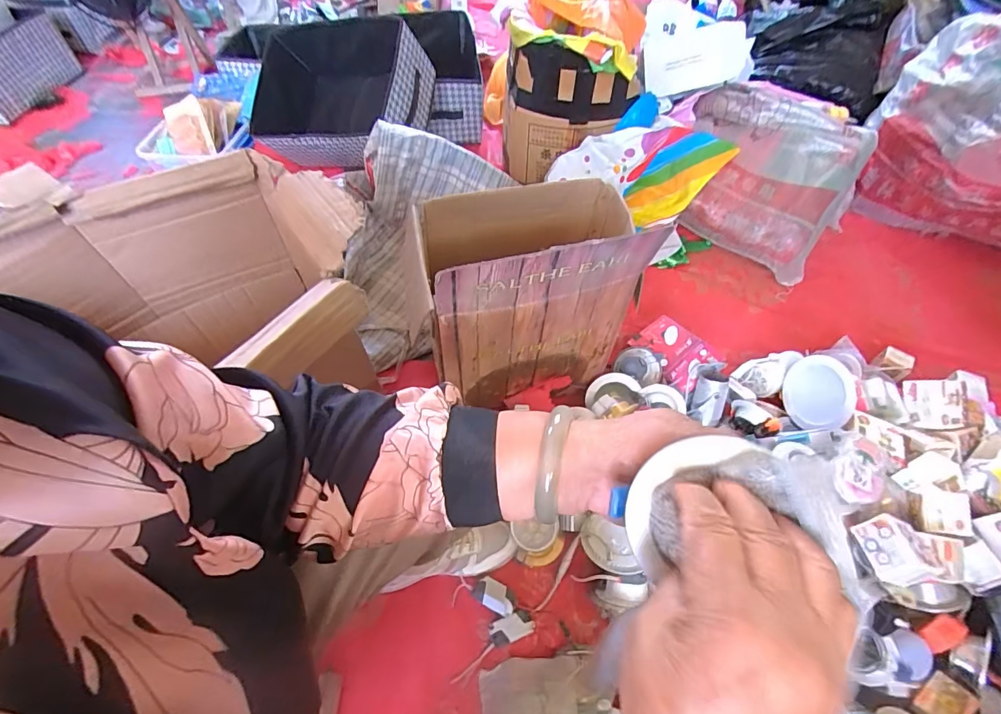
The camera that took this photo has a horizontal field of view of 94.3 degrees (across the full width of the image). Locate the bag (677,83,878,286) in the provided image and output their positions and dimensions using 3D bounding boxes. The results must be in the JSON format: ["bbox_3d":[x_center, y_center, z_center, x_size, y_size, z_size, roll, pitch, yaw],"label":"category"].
[{"bbox_3d":[0.610,-0.425,1.117,0.393,0.377,0.119,26,13,19],"label":"bag"}]

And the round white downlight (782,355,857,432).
[{"bbox_3d":[0.569,0.065,0.832,0.024,0.111,0.128,2,79,-36],"label":"round white downlight"}]

